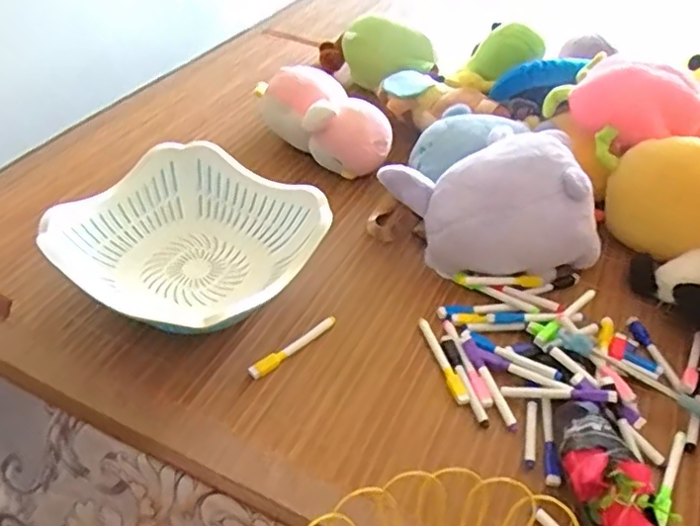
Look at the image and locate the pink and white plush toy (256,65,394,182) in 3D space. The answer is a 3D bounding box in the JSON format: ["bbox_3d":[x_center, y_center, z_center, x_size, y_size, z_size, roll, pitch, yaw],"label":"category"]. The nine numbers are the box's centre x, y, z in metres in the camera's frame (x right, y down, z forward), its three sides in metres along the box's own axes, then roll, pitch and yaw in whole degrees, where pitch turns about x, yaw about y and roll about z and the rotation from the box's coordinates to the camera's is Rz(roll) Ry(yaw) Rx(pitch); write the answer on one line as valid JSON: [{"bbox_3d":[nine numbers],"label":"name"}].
[{"bbox_3d":[-0.043,-0.210,0.904,0.109,0.104,0.225,-30,53,-31],"label":"pink and white plush toy"}]

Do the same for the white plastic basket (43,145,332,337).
[{"bbox_3d":[-0.172,-0.018,0.691,0.254,0.096,0.247,2,43,-2],"label":"white plastic basket"}]

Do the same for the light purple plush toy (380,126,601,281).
[{"bbox_3d":[0.175,-0.075,0.753,0.246,0.148,0.155,-6,44,-10],"label":"light purple plush toy"}]

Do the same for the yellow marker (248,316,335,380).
[{"bbox_3d":[-0.058,0.088,0.649,0.015,0.008,0.118,35,51,29],"label":"yellow marker"}]

